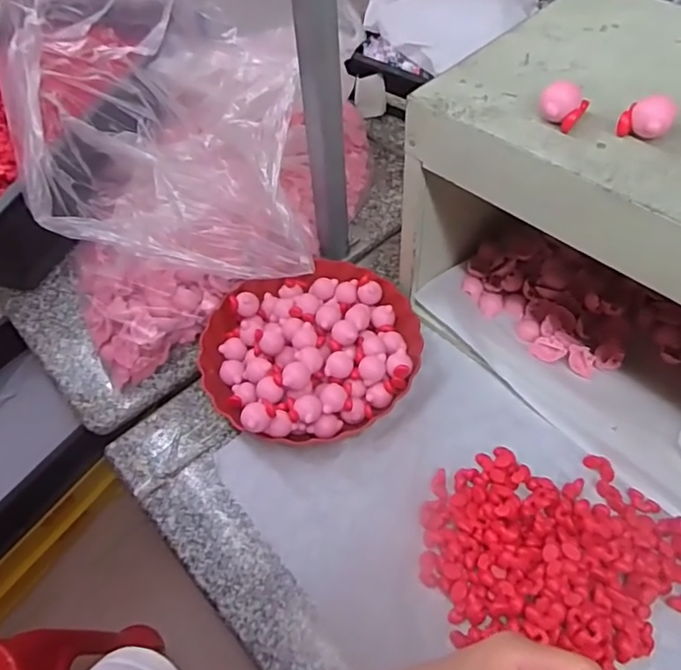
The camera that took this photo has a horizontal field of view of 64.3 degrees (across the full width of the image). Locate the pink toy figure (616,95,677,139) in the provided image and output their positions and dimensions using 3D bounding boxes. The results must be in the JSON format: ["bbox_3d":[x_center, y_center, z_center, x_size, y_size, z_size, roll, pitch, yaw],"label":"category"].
[{"bbox_3d":[0.223,-0.156,0.395,0.034,0.029,0.024,26,60,20],"label":"pink toy figure"}]

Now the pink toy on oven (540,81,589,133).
[{"bbox_3d":[0.169,-0.173,0.412,0.033,0.027,0.028,17,57,15],"label":"pink toy on oven"}]

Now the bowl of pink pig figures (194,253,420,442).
[{"bbox_3d":[-0.034,0.007,0.614,0.237,0.051,0.217,-2,54,2],"label":"bowl of pink pig figures"}]

